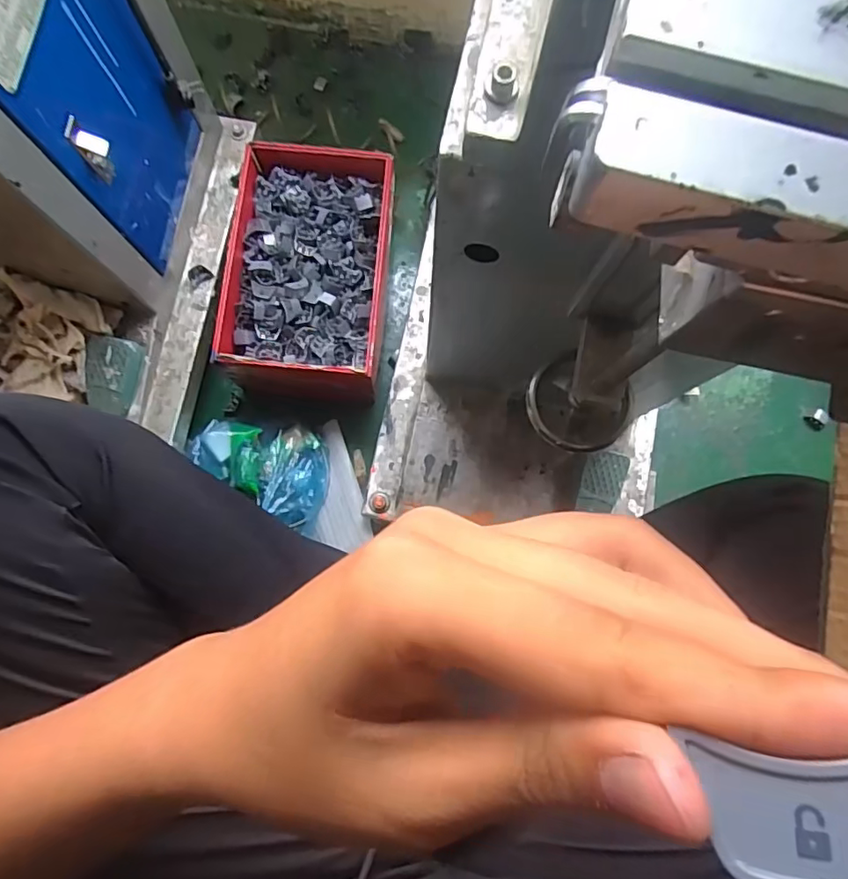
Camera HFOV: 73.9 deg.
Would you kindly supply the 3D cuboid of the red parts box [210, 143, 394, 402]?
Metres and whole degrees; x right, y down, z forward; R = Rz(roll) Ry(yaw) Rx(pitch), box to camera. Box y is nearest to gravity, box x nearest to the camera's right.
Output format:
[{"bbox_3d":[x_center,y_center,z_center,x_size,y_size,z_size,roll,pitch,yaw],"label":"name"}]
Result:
[{"bbox_3d":[-0.182,-0.268,0.928,0.240,0.139,0.373,6,81,0],"label":"red parts box"}]

